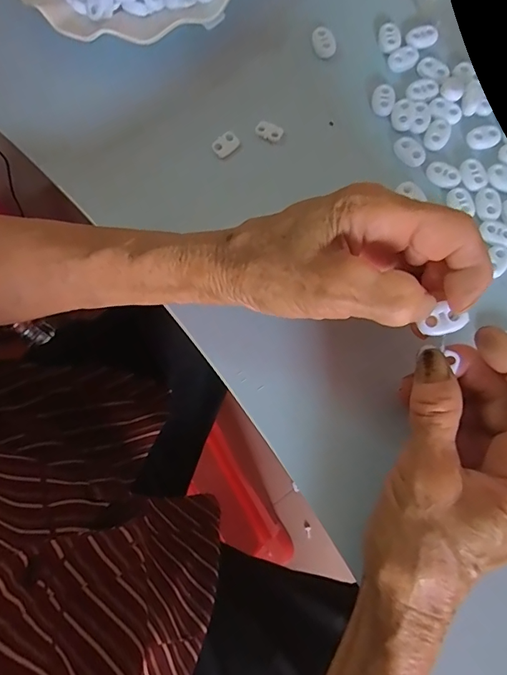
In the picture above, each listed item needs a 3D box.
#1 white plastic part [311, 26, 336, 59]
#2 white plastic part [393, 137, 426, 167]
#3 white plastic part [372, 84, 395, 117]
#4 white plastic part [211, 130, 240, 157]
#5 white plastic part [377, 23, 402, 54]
[{"bbox_3d":[0.049,-0.206,0.311,0.016,0.004,0.024,-14,75,0],"label":"white plastic part"},{"bbox_3d":[0.103,-0.122,0.294,0.015,0.004,0.022,-40,77,-7],"label":"white plastic part"},{"bbox_3d":[0.088,-0.161,0.303,0.014,0.005,0.022,9,76,5],"label":"white plastic part"},{"bbox_3d":[-0.018,-0.129,0.298,0.018,0.007,0.011,-37,77,-6],"label":"white plastic part"},{"bbox_3d":[0.095,-0.209,0.310,0.016,0.004,0.021,7,76,5],"label":"white plastic part"}]

